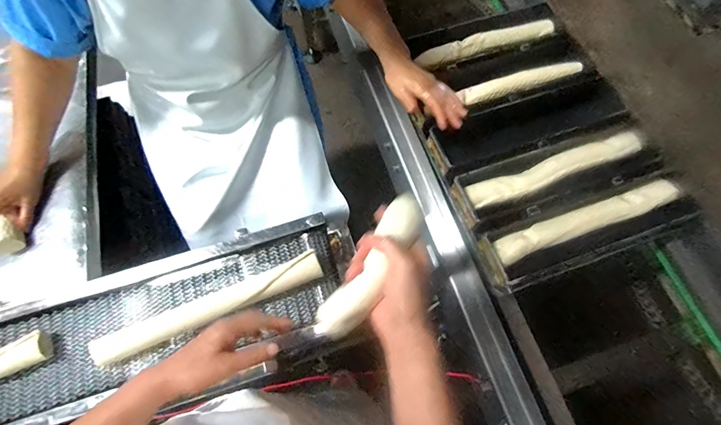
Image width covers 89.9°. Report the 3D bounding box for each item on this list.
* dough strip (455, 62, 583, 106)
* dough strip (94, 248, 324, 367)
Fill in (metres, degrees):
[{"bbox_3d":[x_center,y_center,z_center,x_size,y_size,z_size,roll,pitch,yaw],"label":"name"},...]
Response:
[{"bbox_3d":[0.326,-0.265,0.730,0.256,0.025,0.038,-14,70,-6],"label":"dough strip"},{"bbox_3d":[-0.259,0.167,0.631,0.395,0.039,0.049,-21,71,-8],"label":"dough strip"}]

